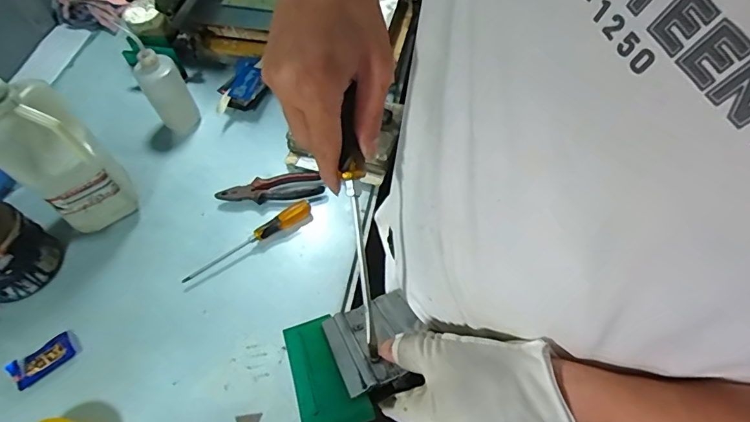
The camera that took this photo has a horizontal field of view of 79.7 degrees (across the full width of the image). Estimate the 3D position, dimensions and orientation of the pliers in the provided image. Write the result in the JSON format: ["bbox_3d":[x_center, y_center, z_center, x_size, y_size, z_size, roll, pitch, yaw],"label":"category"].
[{"bbox_3d":[-0.192,-0.040,0.827,0.191,0.022,0.055,-5,59,-1],"label":"pliers"}]

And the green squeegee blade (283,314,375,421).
[{"bbox_3d":[-0.045,0.129,0.373,0.047,0.006,0.153,-17,17,-13],"label":"green squeegee blade"}]

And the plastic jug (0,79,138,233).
[{"bbox_3d":[-0.500,-0.085,0.711,0.107,0.294,0.120,39,68,22],"label":"plastic jug"}]

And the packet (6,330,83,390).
[{"bbox_3d":[-0.514,0.229,0.700,0.096,0.013,0.052,-36,64,-18],"label":"packet"}]

